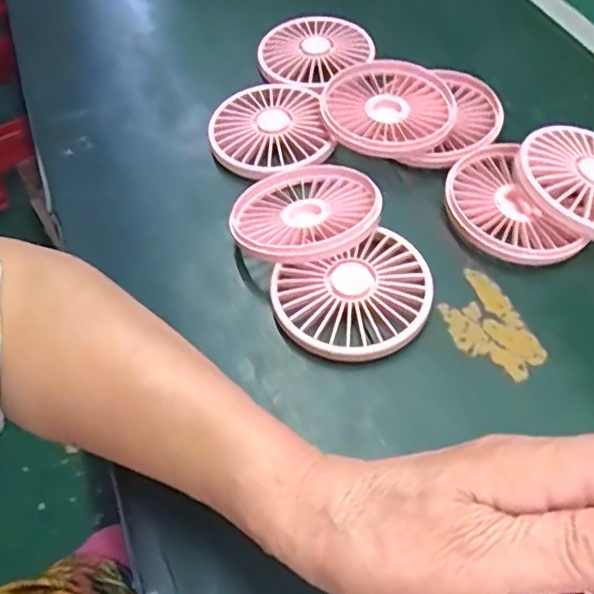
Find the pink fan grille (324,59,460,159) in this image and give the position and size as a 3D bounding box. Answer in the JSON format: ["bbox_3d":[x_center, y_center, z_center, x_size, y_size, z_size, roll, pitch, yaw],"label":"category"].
[{"bbox_3d":[0.062,-0.130,0.402,0.086,0.015,0.089,-2,56,3],"label":"pink fan grille"}]

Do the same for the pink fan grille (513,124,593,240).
[{"bbox_3d":[0.175,-0.070,0.351,0.085,0.011,0.086,4,57,-7],"label":"pink fan grille"}]

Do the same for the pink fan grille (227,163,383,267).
[{"bbox_3d":[0.005,-0.050,0.351,0.087,0.013,0.090,-23,39,-11],"label":"pink fan grille"}]

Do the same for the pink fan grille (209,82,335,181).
[{"bbox_3d":[-0.020,-0.117,0.408,0.079,0.008,0.090,-13,56,-4],"label":"pink fan grille"}]

